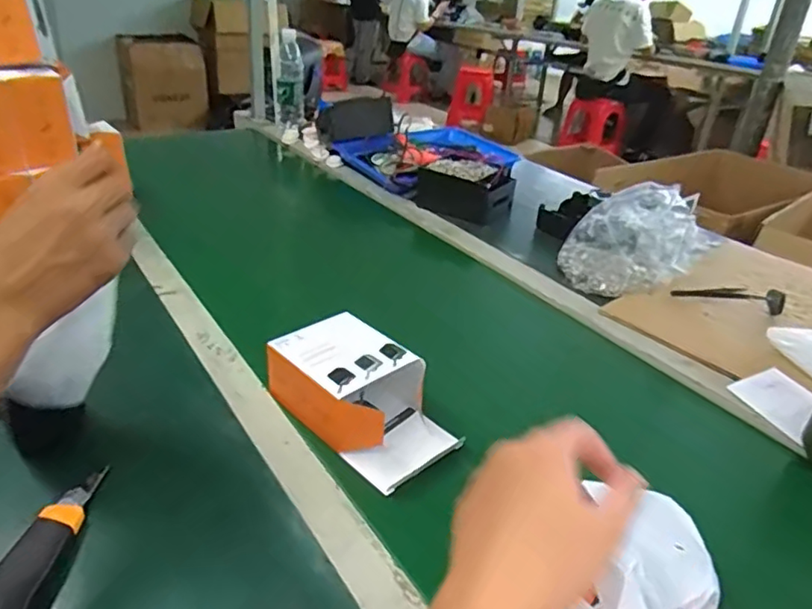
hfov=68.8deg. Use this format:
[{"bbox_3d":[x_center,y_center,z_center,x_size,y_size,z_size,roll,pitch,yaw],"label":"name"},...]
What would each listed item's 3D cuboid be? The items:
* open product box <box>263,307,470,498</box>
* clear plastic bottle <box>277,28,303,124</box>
[{"bbox_3d":[-0.038,0.083,0.560,0.174,0.070,0.106,28,35,34],"label":"open product box"},{"bbox_3d":[-0.285,-0.547,1.467,0.065,0.226,0.085,-2,29,-11],"label":"clear plastic bottle"}]

